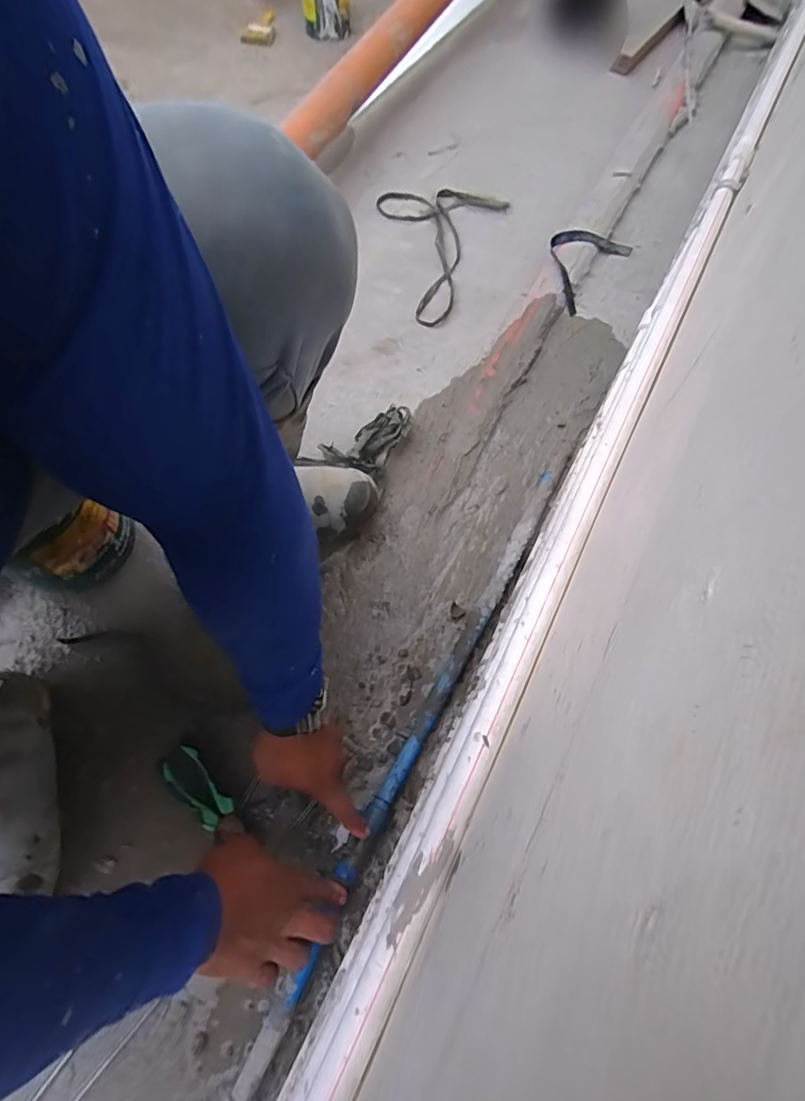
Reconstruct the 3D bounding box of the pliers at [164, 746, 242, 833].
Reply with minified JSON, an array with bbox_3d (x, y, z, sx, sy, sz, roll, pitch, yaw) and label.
[{"bbox_3d":[-0.236,0.286,0.613,0.041,0.022,0.113,-39,72,-17],"label":"pliers"}]

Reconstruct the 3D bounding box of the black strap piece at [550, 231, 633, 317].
[{"bbox_3d":[0.338,-0.554,0.991,0.124,0.017,0.216,42,69,-2],"label":"black strap piece"}]

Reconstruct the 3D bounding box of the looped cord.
[{"bbox_3d":[0.034,-0.608,1.014,0.246,0.022,0.359,23,67,9],"label":"looped cord"}]

